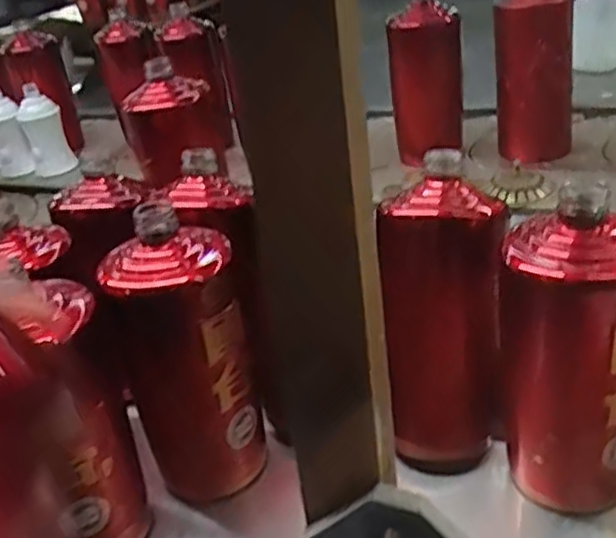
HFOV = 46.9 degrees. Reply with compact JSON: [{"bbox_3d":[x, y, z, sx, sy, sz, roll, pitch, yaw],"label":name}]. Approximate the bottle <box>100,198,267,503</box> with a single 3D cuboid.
[{"bbox_3d":[-0.082,0.057,0.473,0.080,0.195,0.075,-16,27,-13],"label":"bottle"}]

